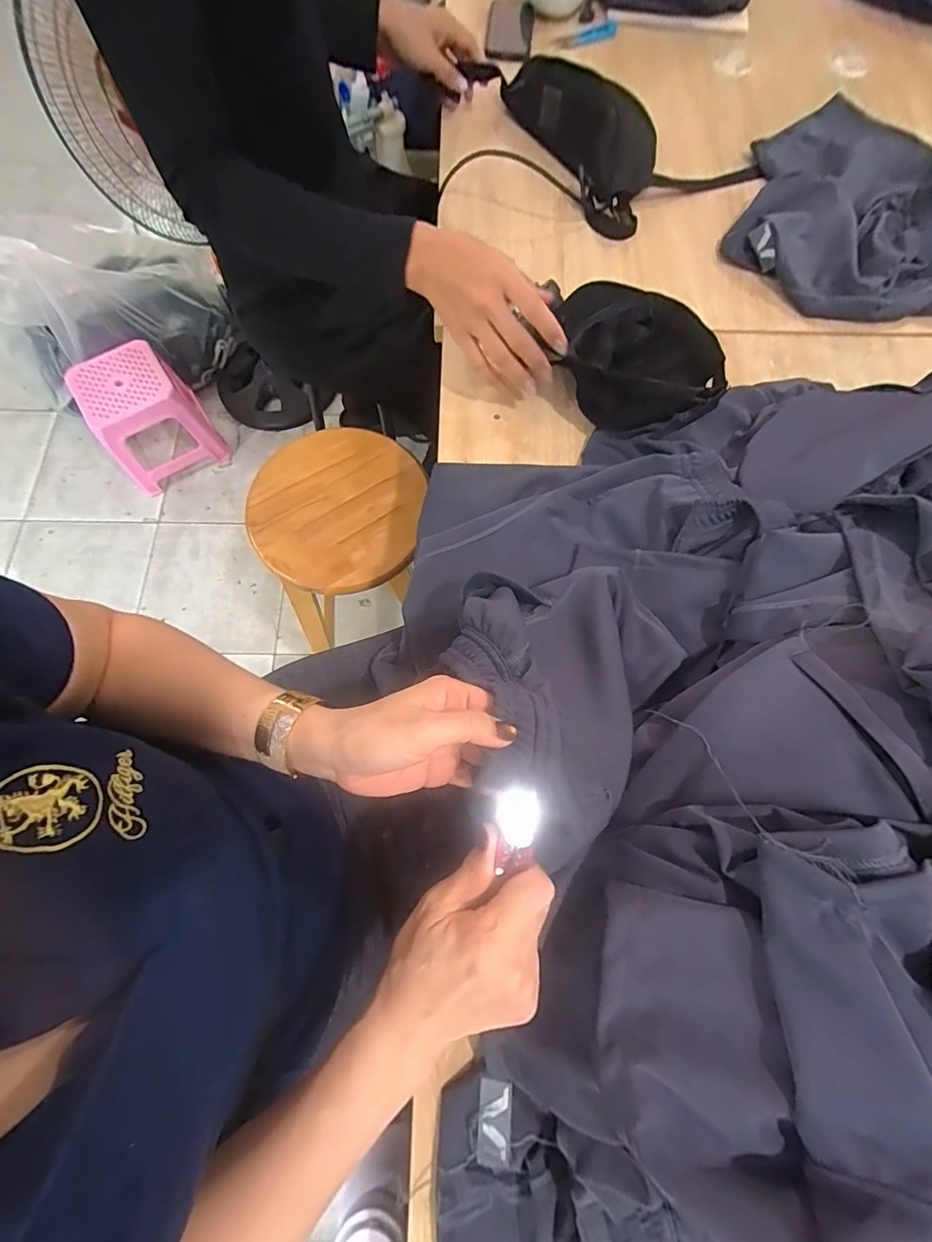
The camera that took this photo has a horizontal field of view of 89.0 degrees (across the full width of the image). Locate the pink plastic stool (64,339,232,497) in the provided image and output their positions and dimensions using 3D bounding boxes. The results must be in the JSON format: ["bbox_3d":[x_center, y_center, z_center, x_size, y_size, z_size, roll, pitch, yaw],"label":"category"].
[{"bbox_3d":[-0.902,-0.573,1.358,0.273,0.272,0.246,-34,76,-10],"label":"pink plastic stool"}]

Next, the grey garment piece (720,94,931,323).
[{"bbox_3d":[0.582,-0.603,0.676,0.361,0.045,0.431,18,73,5],"label":"grey garment piece"}]

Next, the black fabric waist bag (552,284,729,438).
[{"bbox_3d":[0.205,-0.317,0.572,0.188,0.080,0.181,14,73,4],"label":"black fabric waist bag"}]

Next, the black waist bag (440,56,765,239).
[{"bbox_3d":[0.200,-0.741,0.716,0.156,0.051,0.345,-21,74,-7],"label":"black waist bag"}]

